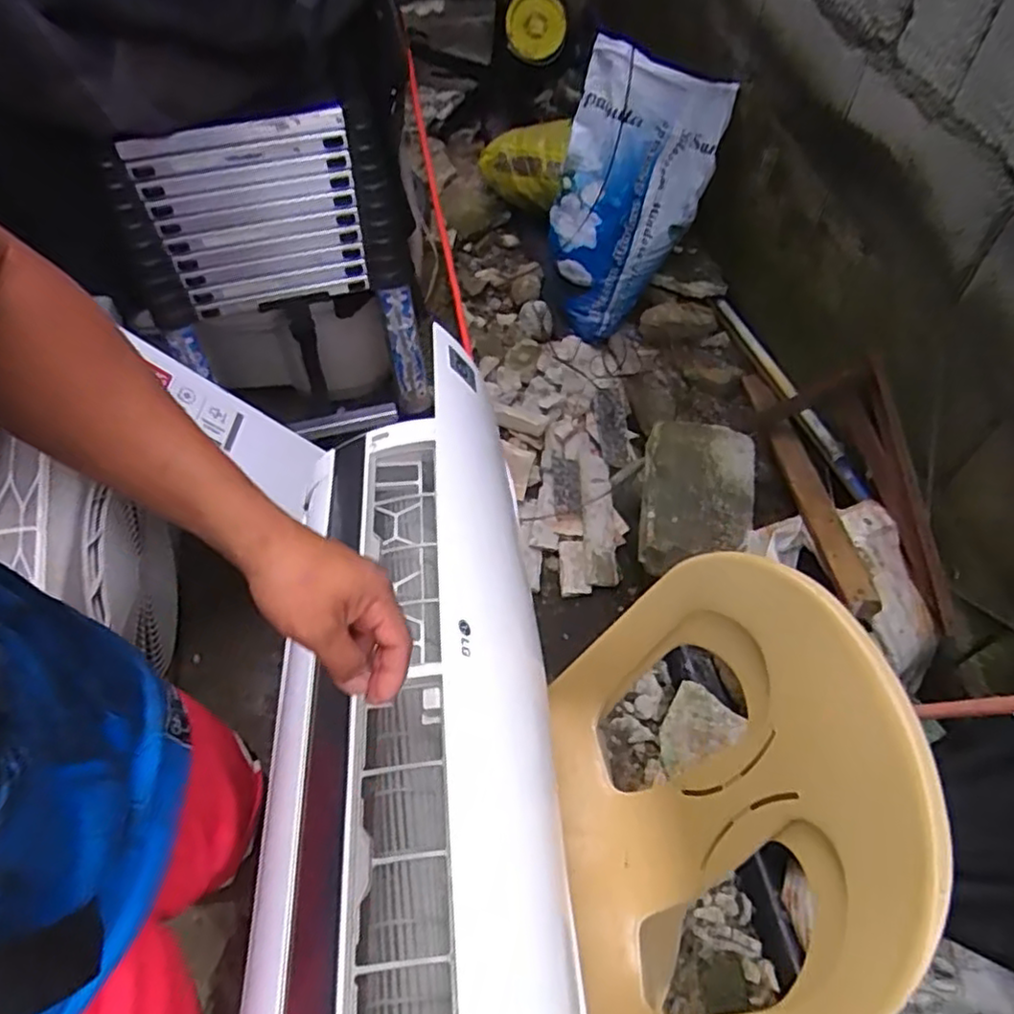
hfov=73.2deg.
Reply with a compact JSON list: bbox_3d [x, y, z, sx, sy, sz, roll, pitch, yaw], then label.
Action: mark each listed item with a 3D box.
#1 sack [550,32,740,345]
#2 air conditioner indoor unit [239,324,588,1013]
[{"bbox_3d":[0.289,-0.730,1.656,0.330,0.635,0.147,4,39,-12],"label":"sack"},{"bbox_3d":[-0.091,0.187,0.606,0.210,0.231,0.766,-1,50,-2],"label":"air conditioner indoor unit"}]

